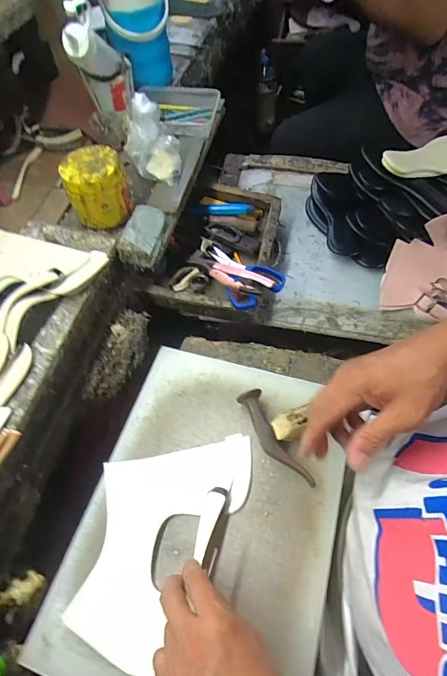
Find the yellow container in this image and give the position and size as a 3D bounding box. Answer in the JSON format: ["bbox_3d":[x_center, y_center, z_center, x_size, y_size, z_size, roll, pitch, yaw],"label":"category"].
[{"bbox_3d":[-0.201,-0.240,0.597,0.090,0.088,0.084,-1,58,1],"label":"yellow container"}]

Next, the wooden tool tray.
[{"bbox_3d":[0.008,-0.168,0.732,0.222,0.080,0.290,10,59,8],"label":"wooden tool tray"}]

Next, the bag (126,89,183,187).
[{"bbox_3d":[-0.122,-0.339,0.638,0.090,0.106,0.087,-13,59,-6],"label":"bag"}]

